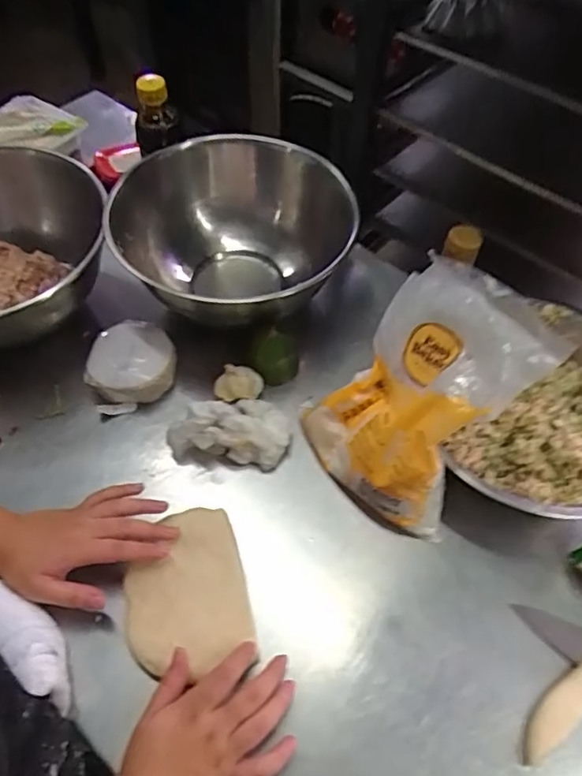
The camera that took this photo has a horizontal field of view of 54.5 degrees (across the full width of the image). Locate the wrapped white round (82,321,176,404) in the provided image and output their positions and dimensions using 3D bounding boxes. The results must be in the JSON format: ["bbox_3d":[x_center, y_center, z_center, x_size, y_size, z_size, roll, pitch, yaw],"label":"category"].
[{"bbox_3d":[-0.177,-0.029,0.632,0.090,0.033,0.090,1,57,-1],"label":"wrapped white round"}]

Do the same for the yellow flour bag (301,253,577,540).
[{"bbox_3d":[0.113,0.009,0.518,0.152,0.202,0.169,-32,64,-20],"label":"yellow flour bag"}]

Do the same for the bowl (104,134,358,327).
[{"bbox_3d":[-0.068,-0.163,0.672,0.246,0.138,0.264,1,57,-1],"label":"bowl"}]

